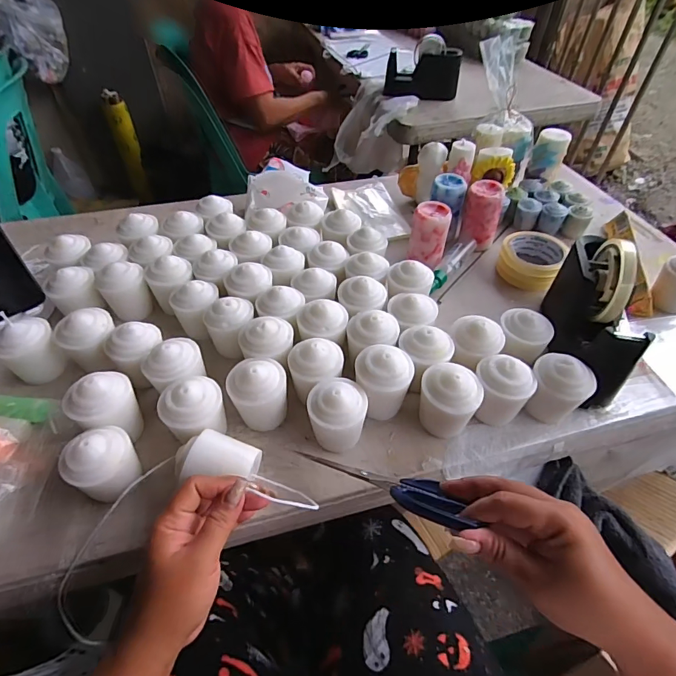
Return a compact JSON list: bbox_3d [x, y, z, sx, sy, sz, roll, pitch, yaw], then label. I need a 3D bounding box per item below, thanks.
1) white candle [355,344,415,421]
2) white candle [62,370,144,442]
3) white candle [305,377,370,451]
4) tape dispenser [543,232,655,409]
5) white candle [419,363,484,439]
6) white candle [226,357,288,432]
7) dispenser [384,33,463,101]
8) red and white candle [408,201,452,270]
[{"bbox_3d":[0.045,0.047,0.421,0.057,0.068,0.052,7,49,6],"label":"white candle"},{"bbox_3d":[-0.223,0.069,0.396,0.056,0.067,0.048,-17,51,-15],"label":"white candle"},{"bbox_3d":[-0.001,0.078,0.401,0.055,0.067,0.053,0,48,0],"label":"white candle"},{"bbox_3d":[0.276,-0.024,0.460,0.060,0.140,0.190,2,48,1],"label":"tape dispenser"},{"bbox_3d":[0.108,0.065,0.412,0.054,0.072,0.048,32,55,25],"label":"white candle"},{"bbox_3d":[-0.079,0.056,0.419,0.054,0.065,0.052,0,48,0],"label":"white candle"},{"bbox_3d":[0.221,-0.697,1.077,0.187,0.127,0.058,0,48,0],"label":"dispenser"},{"bbox_3d":[0.129,-0.147,0.589,0.050,0.075,0.052,8,49,6],"label":"red and white candle"}]

